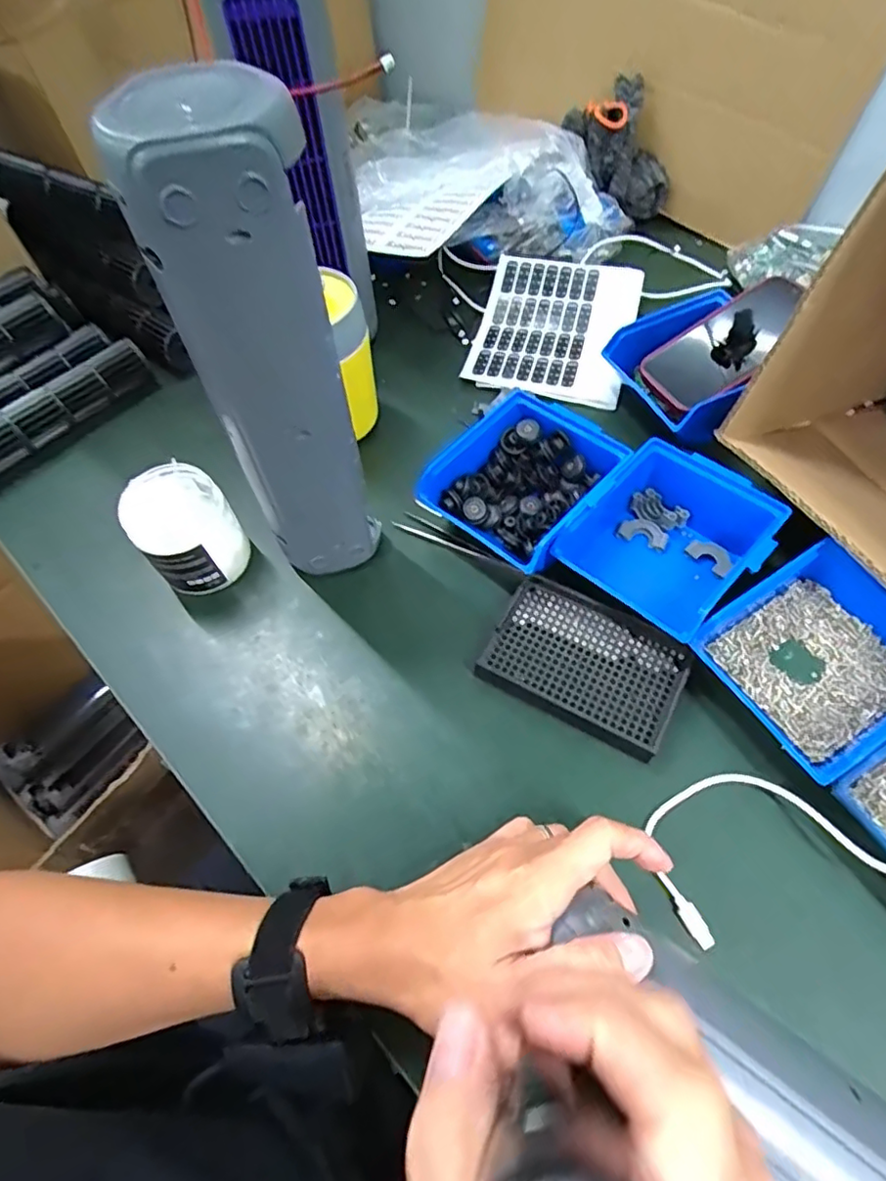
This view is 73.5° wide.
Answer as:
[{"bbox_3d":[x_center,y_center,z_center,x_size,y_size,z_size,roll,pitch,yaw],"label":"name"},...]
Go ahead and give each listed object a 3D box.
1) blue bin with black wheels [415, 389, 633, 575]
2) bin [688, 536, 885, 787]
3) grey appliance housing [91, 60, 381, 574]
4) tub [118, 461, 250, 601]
[{"bbox_3d":[0.070,-0.087,0.485,0.117,0.059,0.141,38,69,21],"label":"blue bin with black wheels"},{"bbox_3d":[0.254,0.046,0.397,0.131,0.054,0.119,-28,63,-12],"label":"bin"},{"bbox_3d":[-0.095,-0.112,0.373,0.085,0.312,0.052,-22,62,-10],"label":"grey appliance housing"},{"bbox_3d":[-0.203,-0.044,0.480,0.072,0.090,0.074,-36,65,-16],"label":"tub"}]

